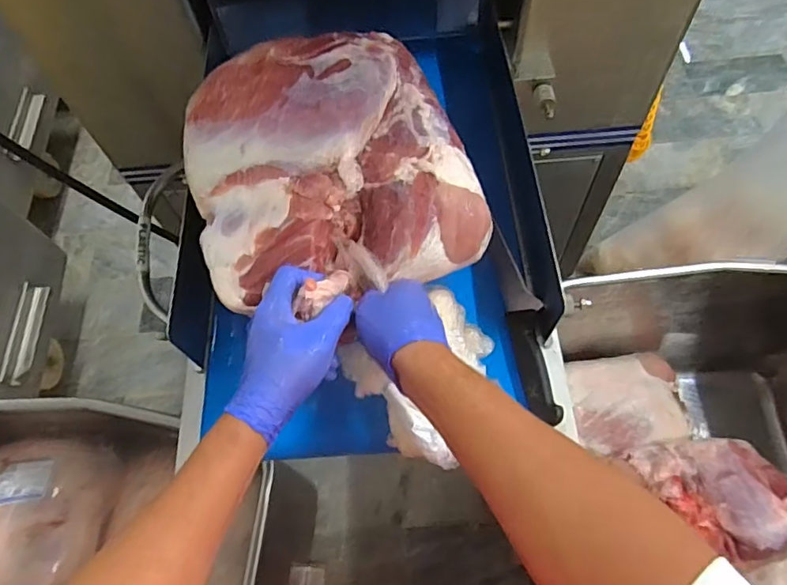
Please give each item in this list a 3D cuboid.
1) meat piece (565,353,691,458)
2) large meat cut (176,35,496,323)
[{"bbox_3d":[0.499,0.221,1.147,0.244,0.100,0.207,-6,61,1],"label":"meat piece"},{"bbox_3d":[-0.071,-0.134,0.568,0.284,0.088,0.295,-14,62,-4],"label":"large meat cut"}]

